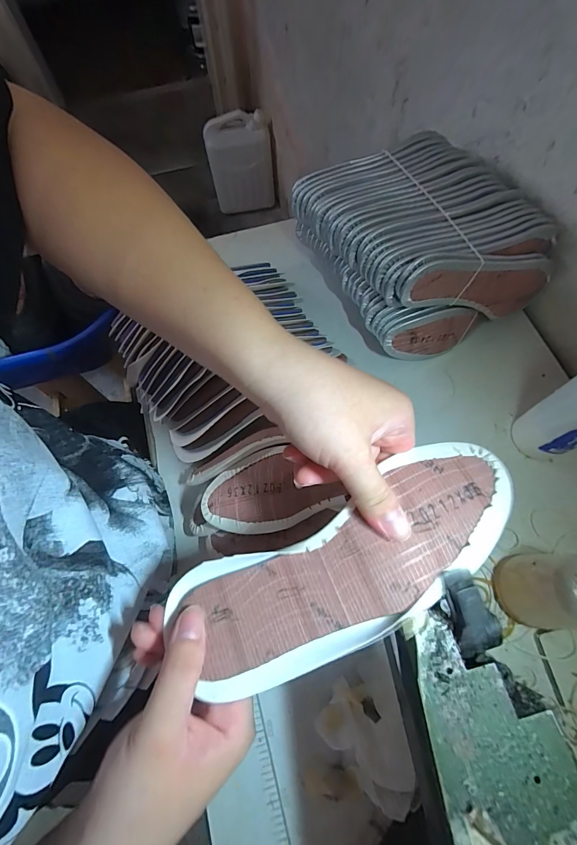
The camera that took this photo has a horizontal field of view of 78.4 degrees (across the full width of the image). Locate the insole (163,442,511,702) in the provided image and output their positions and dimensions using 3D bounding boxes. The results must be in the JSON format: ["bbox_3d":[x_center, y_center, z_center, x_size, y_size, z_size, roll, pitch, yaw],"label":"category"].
[{"bbox_3d":[0.039,0.083,0.212,0.219,0.029,0.077,-29,70,-2],"label":"insole"}]

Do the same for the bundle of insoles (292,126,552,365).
[{"bbox_3d":[0.151,-0.221,0.428,0.192,0.105,0.250,-29,70,-9],"label":"bundle of insoles"}]

